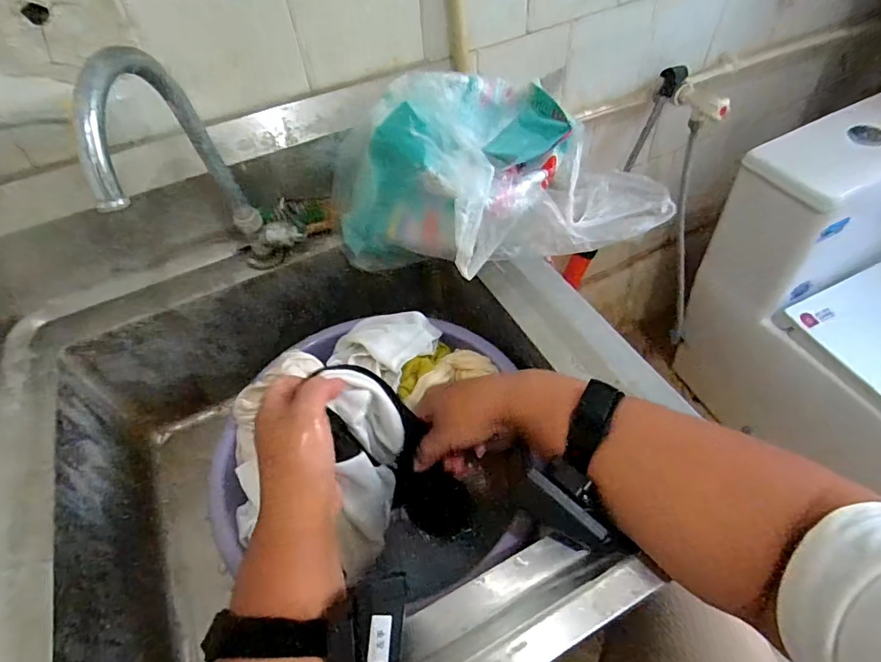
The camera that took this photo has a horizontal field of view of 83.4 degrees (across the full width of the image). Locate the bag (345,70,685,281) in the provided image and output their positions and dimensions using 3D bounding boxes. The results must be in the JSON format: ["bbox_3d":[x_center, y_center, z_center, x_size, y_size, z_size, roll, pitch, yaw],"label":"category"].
[{"bbox_3d":[0.066,-0.167,0.524,0.344,0.191,0.157,-15,52,-7],"label":"bag"}]

